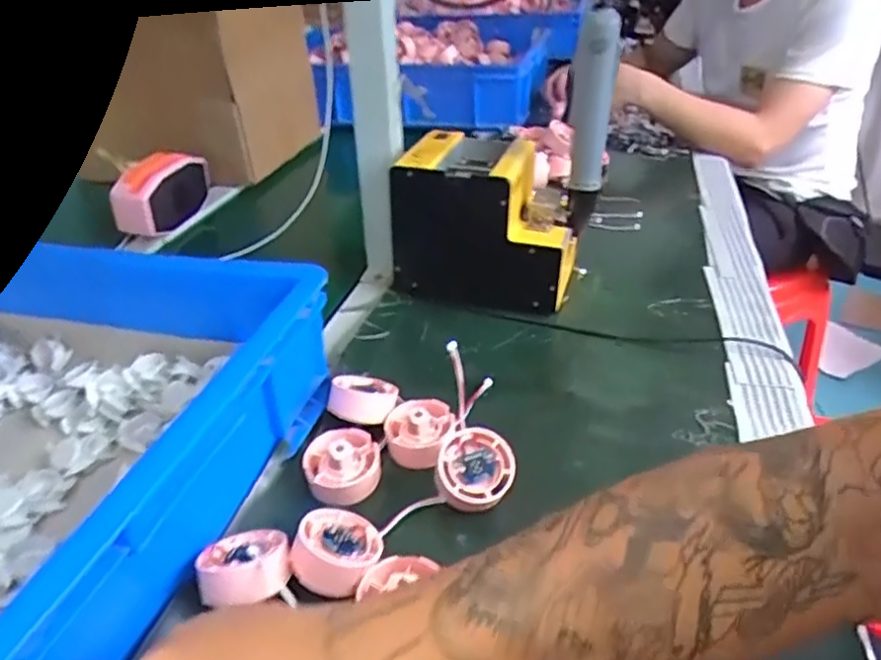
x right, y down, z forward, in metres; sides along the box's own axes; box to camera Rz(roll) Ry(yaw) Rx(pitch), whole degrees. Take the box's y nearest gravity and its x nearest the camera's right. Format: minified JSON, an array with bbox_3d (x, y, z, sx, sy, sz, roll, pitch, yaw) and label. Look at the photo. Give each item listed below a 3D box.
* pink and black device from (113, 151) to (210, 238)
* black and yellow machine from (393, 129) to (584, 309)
[{"bbox_3d":[-0.388,-0.198,0.912,0.068,0.072,0.147,3,32,7],"label":"pink and black device"},{"bbox_3d":[0.053,-0.119,0.710,0.177,0.153,0.163,9,33,16],"label":"black and yellow machine"}]

